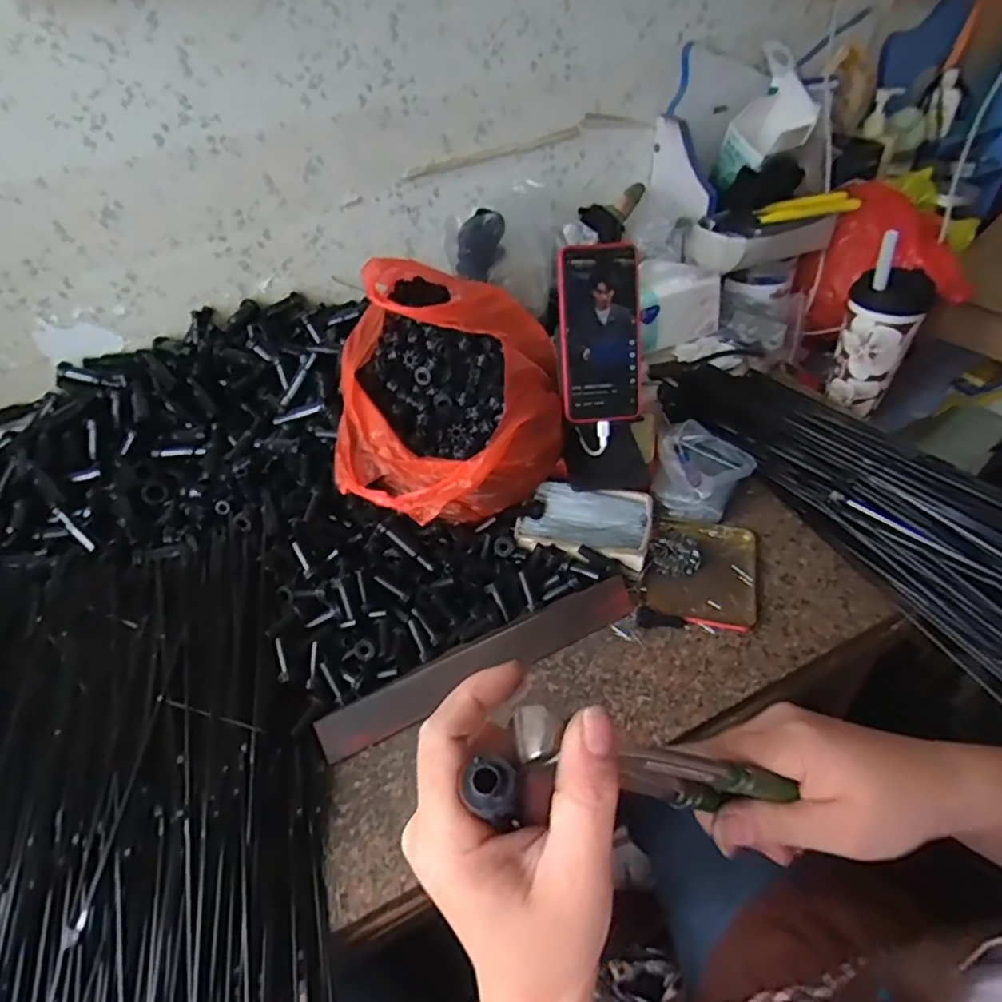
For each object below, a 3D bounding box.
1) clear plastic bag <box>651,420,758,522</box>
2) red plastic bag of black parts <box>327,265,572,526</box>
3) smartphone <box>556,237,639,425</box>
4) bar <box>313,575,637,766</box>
[{"bbox_3d":[0.200,-0.033,0.642,0.099,0.042,0.107,-34,50,-26],"label":"clear plastic bag"},{"bbox_3d":[-0.049,-0.108,0.623,0.218,0.155,0.287,-2,44,5],"label":"red plastic bag of black parts"},{"bbox_3d":[0.095,-0.158,0.583,0.073,0.162,0.009,-5,12,-5],"label":"smartphone"},{"bbox_3d":[-0.013,0.136,0.520,0.286,0.012,0.038,-23,78,-16],"label":"bar"}]

